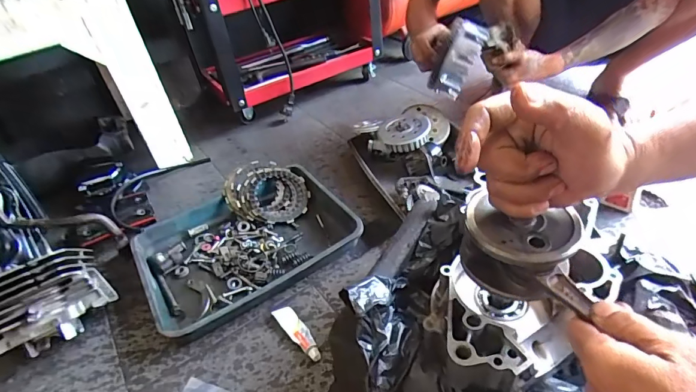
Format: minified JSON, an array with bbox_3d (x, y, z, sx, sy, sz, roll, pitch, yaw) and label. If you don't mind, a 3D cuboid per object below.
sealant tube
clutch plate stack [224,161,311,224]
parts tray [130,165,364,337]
[{"bbox_3d":[-0.074,0.201,0.597,0.029,0.018,0.110,-30,45,-25],"label":"sealant tube"},{"bbox_3d":[-0.162,-0.006,0.809,0.164,0.025,0.129,28,64,7],"label":"clutch plate stack"},{"bbox_3d":[-0.185,0.074,0.732,0.359,0.061,0.287,-27,44,-21],"label":"parts tray"}]

